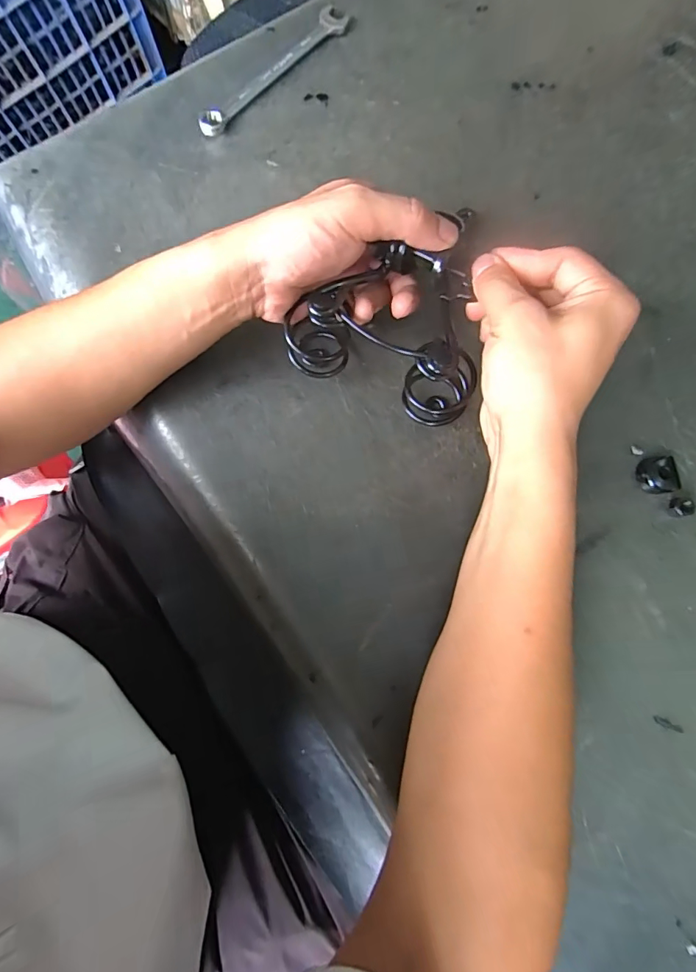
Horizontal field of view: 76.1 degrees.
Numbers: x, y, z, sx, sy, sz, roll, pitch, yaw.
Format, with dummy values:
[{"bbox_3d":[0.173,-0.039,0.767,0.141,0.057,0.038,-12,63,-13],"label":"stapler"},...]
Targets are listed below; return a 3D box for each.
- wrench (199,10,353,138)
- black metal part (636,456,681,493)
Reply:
[{"bbox_3d":[-0.064,-0.353,0.379,0.018,0.010,0.164,44,82,8],"label":"wrench"},{"bbox_3d":[0.216,-0.008,0.306,0.025,0.011,0.025,-10,79,-2],"label":"black metal part"}]

